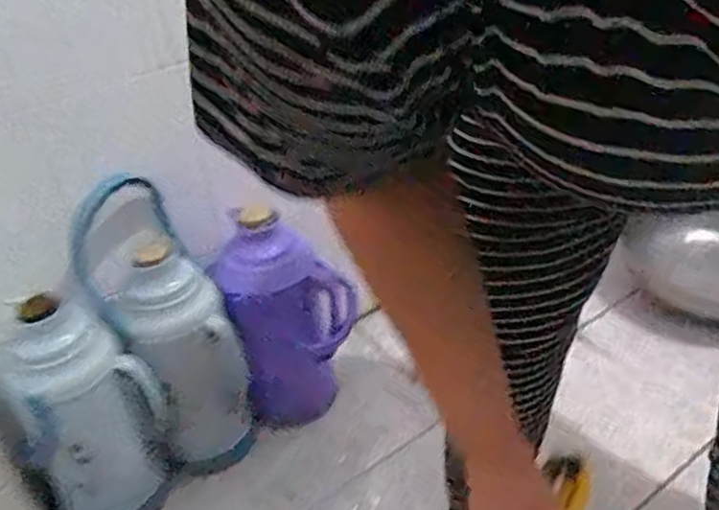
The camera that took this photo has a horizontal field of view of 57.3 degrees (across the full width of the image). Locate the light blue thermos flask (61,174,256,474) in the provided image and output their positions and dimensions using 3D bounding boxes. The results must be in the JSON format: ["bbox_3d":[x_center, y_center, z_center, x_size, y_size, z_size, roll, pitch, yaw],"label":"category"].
[{"bbox_3d":[-0.263,0.126,0.945,0.180,0.453,0.124,-29,40,-28],"label":"light blue thermos flask"}]

